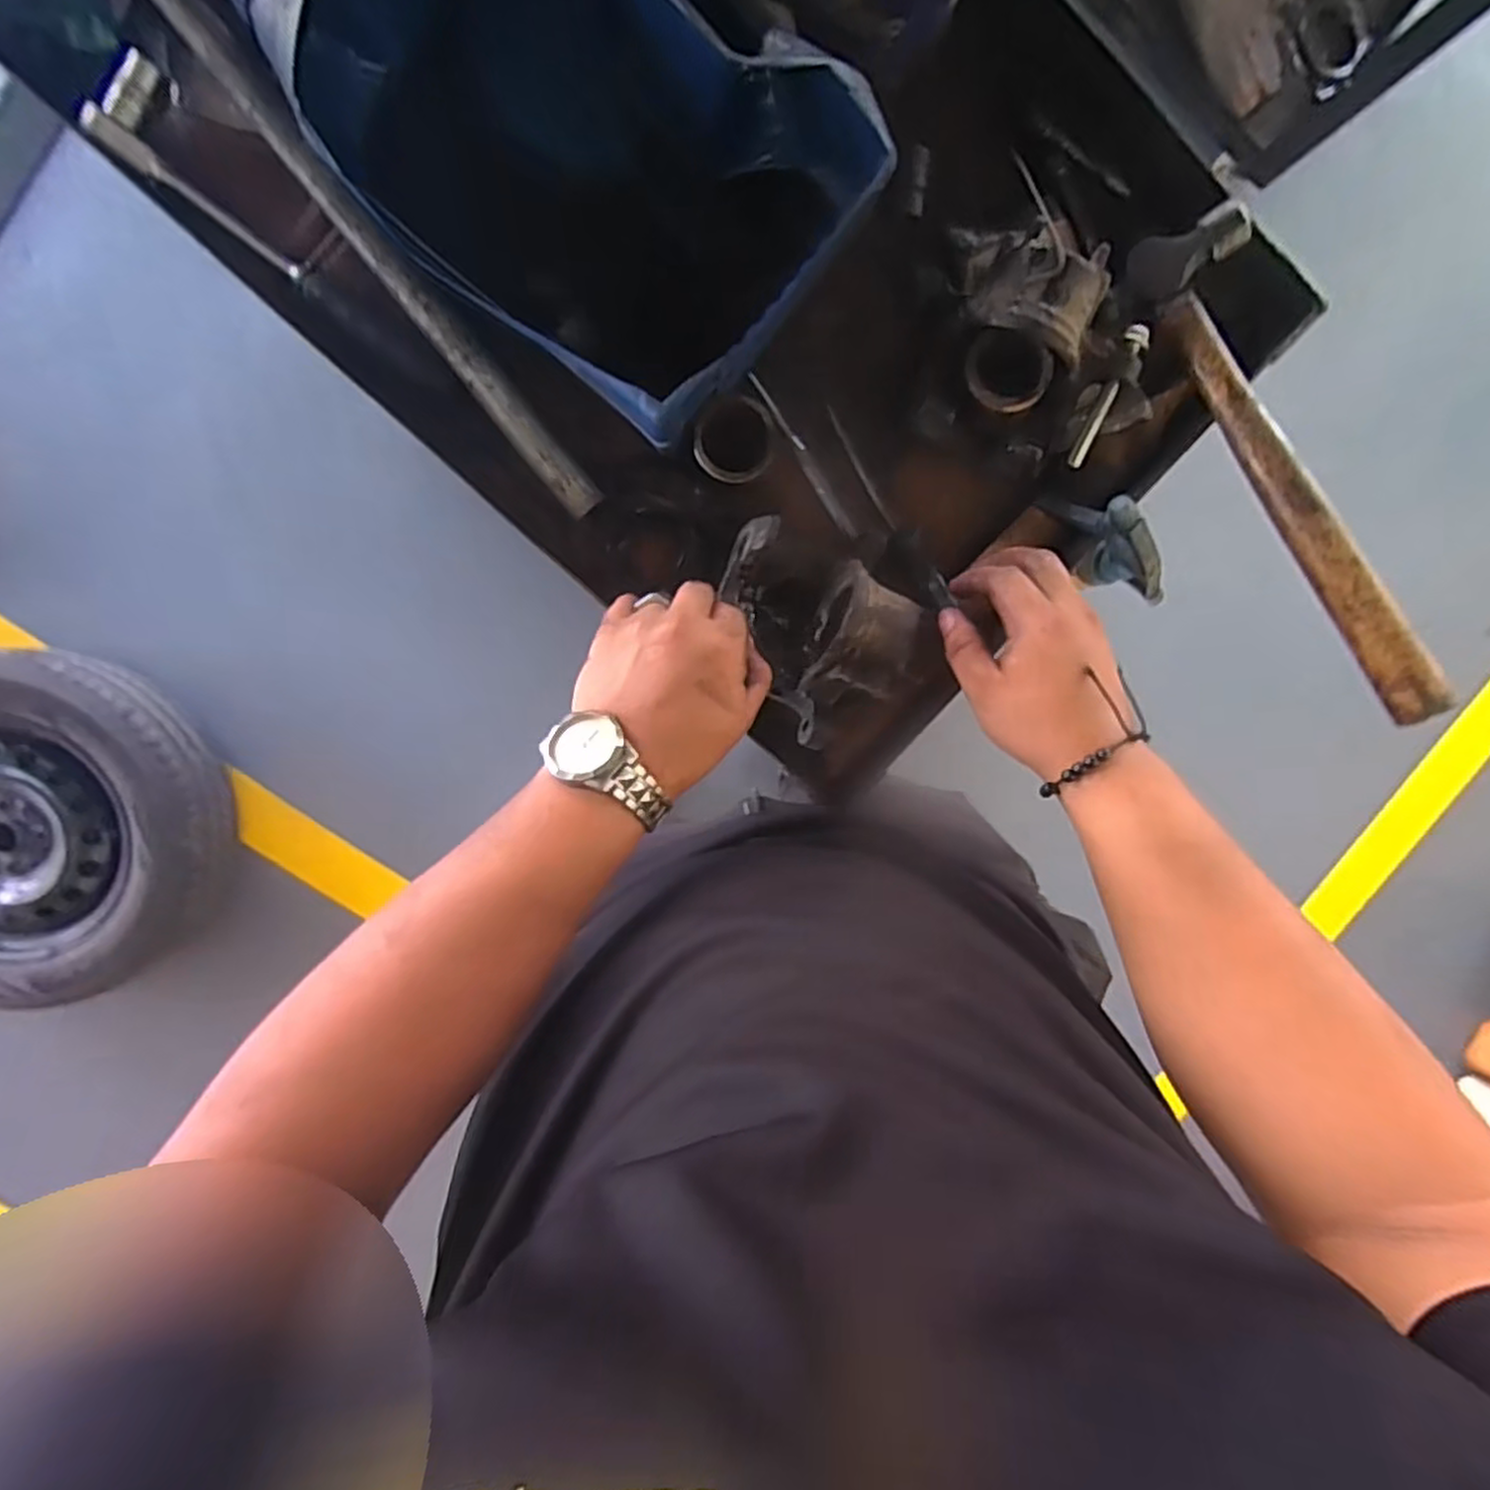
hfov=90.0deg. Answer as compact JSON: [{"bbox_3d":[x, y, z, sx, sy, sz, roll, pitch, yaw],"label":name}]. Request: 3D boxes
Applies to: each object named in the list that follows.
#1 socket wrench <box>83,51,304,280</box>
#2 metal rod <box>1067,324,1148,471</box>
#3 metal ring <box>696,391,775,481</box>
[{"bbox_3d":[-0.309,-0.334,0.437,0.129,0.026,0.053,37,95,-7],"label":"socket wrench"},{"bbox_3d":[0.232,-0.220,0.472,0.016,0.016,0.087,21,97,-6],"label":"metal rod"},{"bbox_3d":[-0.007,-0.191,0.466,0.049,0.005,0.051,-3,113,-7],"label":"metal ring"}]

